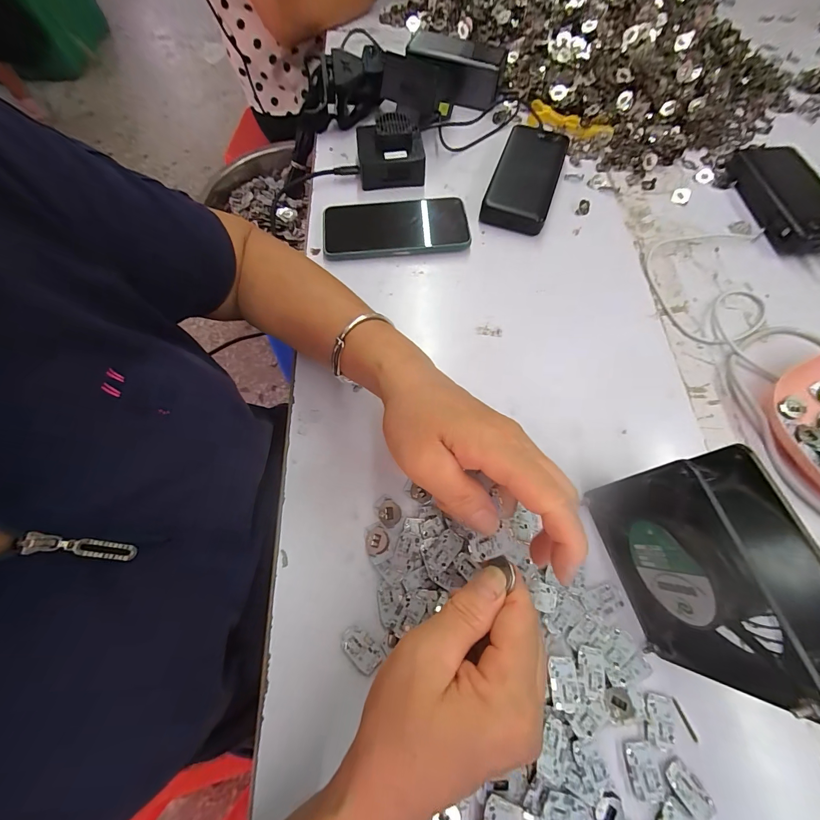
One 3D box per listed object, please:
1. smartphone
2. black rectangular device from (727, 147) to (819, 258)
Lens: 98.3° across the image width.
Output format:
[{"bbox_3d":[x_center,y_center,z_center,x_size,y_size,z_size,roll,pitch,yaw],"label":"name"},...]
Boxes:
[{"bbox_3d":[-0.017,-0.207,0.401,0.162,0.015,0.079,-5,68,-2],"label":"smartphone"},{"bbox_3d":[0.436,-0.252,0.412,0.072,0.034,0.173,-5,68,-2],"label":"black rectangular device"}]

